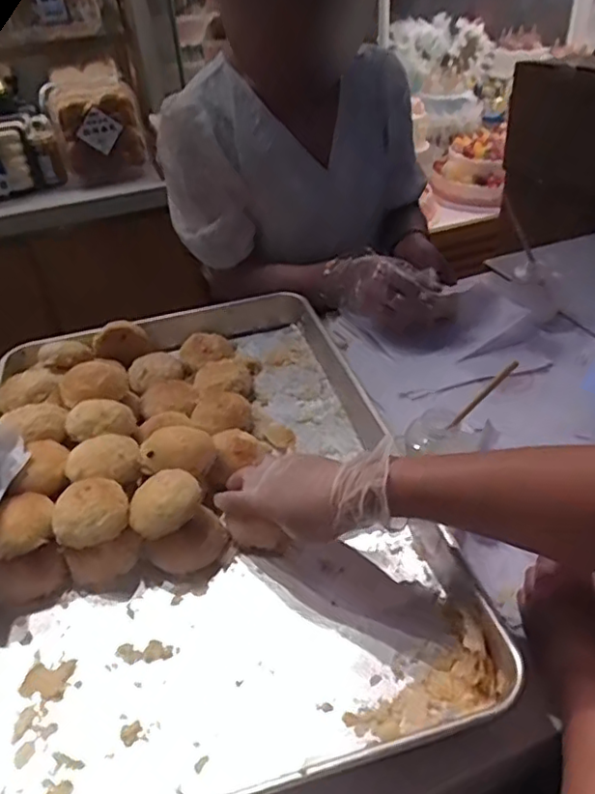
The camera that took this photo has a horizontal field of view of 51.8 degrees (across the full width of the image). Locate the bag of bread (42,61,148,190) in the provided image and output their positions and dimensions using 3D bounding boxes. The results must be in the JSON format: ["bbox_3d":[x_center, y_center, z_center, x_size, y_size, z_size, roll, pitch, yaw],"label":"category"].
[{"bbox_3d":[-0.514,-0.701,1.563,0.214,0.210,0.369,-17,39,-15],"label":"bag of bread"}]

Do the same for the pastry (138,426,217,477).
[{"bbox_3d":[-0.114,0.054,0.595,0.063,0.046,0.050,2,38,8],"label":"pastry"}]

